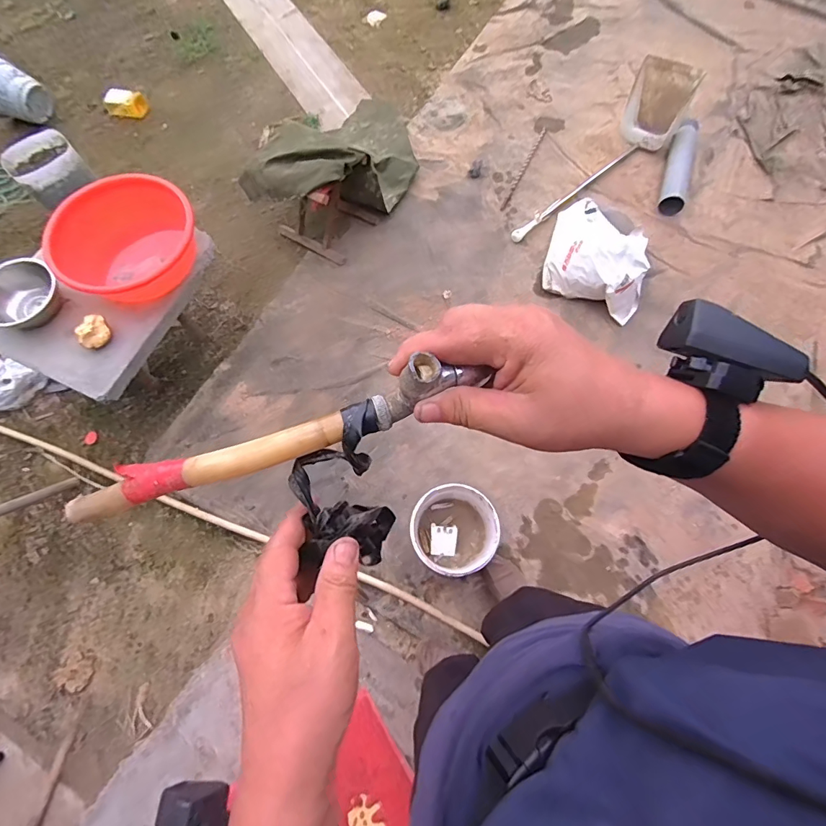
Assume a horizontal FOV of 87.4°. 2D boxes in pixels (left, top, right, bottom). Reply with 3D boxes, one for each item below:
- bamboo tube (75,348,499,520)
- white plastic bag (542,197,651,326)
[{"bbox_3d":[-0.093,0.020,0.276,0.287,0.039,0.027,-19,73,5],"label":"bamboo tube"},{"bbox_3d":[0.654,-0.537,1.518,0.360,0.200,0.311,22,73,9],"label":"white plastic bag"}]

